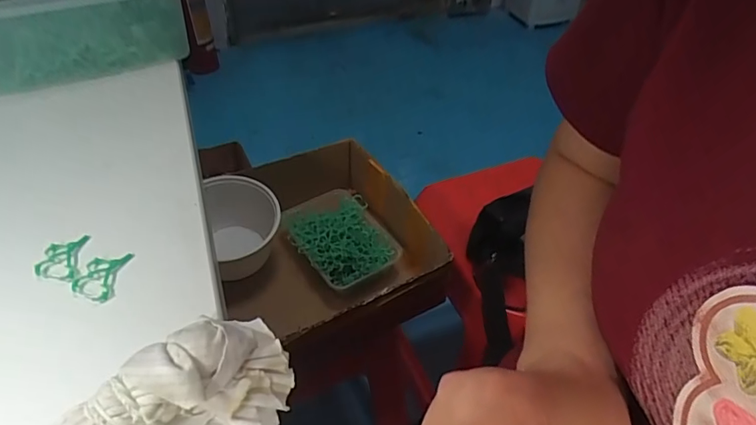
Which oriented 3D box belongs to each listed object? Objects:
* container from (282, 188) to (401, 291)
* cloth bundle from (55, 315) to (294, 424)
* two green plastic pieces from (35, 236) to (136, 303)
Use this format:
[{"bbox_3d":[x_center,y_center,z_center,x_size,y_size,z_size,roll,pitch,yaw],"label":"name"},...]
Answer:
[{"bbox_3d":[-0.053,0.039,0.680,0.121,0.044,0.159,-21,48,-22],"label":"container"},{"bbox_3d":[-0.115,0.105,0.237,0.155,0.051,0.057,-28,51,-28],"label":"cloth bundle"},{"bbox_3d":[-0.202,0.036,0.338,0.068,0.008,0.040,20,46,15],"label":"two green plastic pieces"}]

